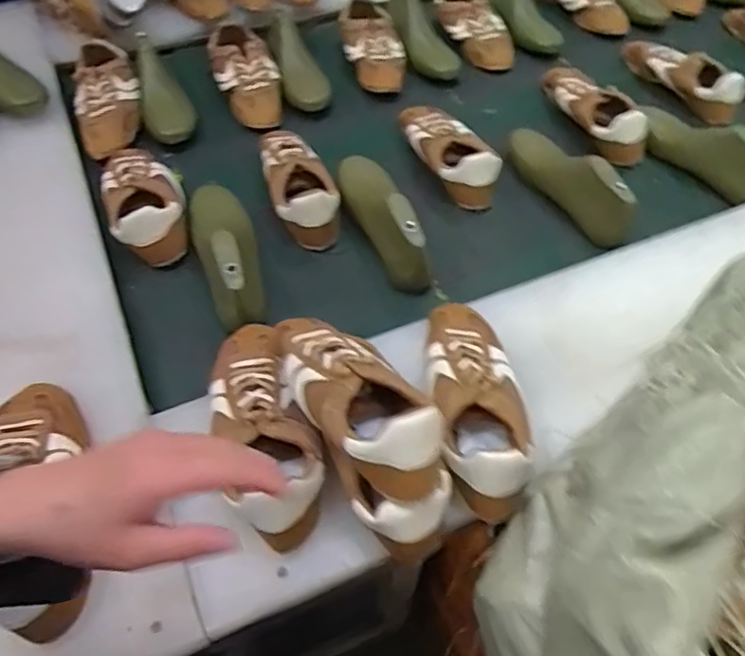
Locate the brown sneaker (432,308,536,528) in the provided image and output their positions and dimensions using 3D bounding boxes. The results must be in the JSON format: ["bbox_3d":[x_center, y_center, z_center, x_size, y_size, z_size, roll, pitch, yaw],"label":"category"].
[{"bbox_3d":[0.112,0.067,0.658,0.091,0.076,0.251,-3,54,-3],"label":"brown sneaker"}]

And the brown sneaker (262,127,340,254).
[{"bbox_3d":[-0.114,-0.223,0.925,0.089,0.073,0.219,-15,55,-11],"label":"brown sneaker"}]

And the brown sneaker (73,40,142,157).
[{"bbox_3d":[-0.441,-0.389,1.011,0.100,0.074,0.254,-12,55,-9],"label":"brown sneaker"}]

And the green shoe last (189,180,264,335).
[{"bbox_3d":[-0.203,-0.115,0.835,0.071,0.104,0.225,-17,56,-12],"label":"green shoe last"}]

